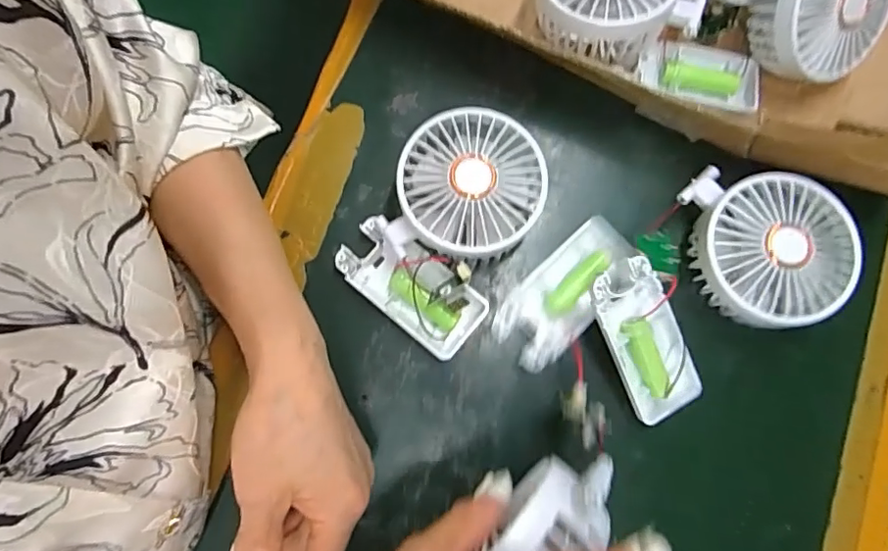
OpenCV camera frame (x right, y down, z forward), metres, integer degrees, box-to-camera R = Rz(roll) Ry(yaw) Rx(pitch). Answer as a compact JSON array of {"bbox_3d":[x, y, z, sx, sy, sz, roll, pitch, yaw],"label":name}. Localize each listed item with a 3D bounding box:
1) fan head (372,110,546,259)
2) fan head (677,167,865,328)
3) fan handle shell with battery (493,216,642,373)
[{"bbox_3d":[0.015,-0.050,0.335,0.087,0.048,0.093,20,80,2],"label":"fan head"},{"bbox_3d":[0.189,-0.015,0.333,0.096,0.047,0.093,2,80,-1],"label":"fan head"},{"bbox_3d":[0.074,0.011,0.340,0.046,0.017,0.099,41,82,7],"label":"fan handle shell with battery"}]

